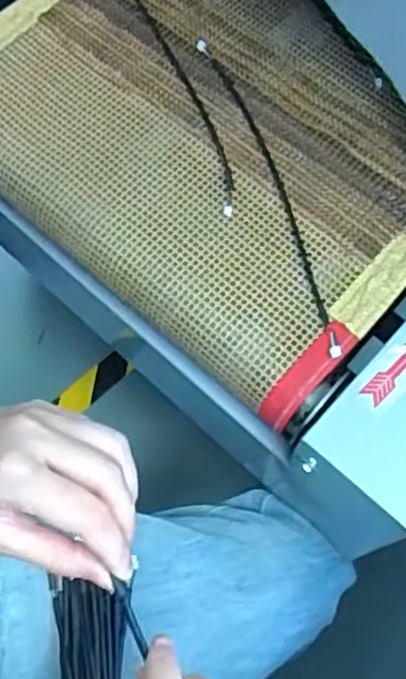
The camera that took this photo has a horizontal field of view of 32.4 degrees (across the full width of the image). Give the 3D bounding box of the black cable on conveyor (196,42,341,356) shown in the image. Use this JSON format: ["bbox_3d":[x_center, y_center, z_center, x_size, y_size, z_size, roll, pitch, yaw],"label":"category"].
[{"bbox_3d":[0.051,-0.114,0.508,0.022,0.010,0.277,-18,69,-8],"label":"black cable on conveyor"}]

